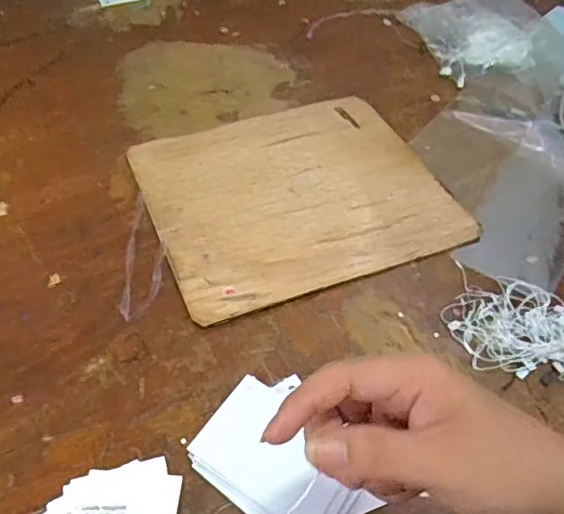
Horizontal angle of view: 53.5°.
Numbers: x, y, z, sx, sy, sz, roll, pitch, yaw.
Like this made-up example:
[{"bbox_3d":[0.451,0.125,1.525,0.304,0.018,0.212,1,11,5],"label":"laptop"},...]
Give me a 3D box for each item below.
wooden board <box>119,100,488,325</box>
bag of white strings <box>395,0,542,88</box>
[{"bbox_3d":[0.011,-0.070,0.570,0.284,0.005,0.251,-17,53,-16],"label":"wooden board"},{"bbox_3d":[0.270,-0.310,0.766,0.158,0.035,0.191,-9,51,-10],"label":"bag of white strings"}]

